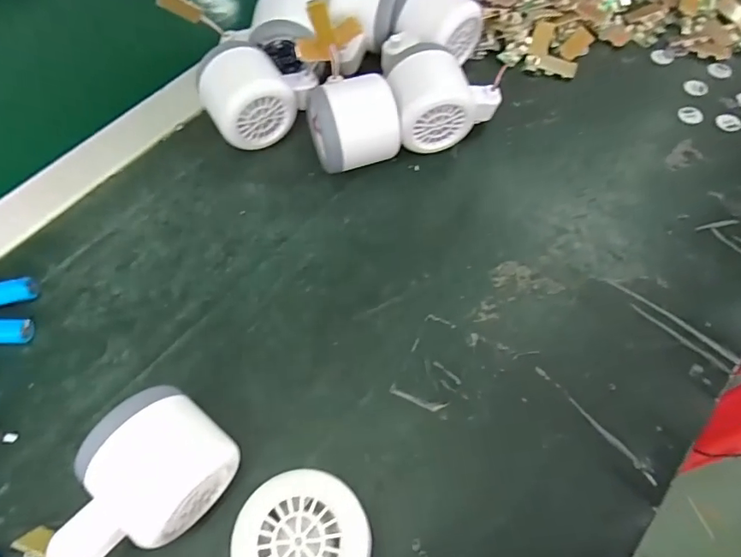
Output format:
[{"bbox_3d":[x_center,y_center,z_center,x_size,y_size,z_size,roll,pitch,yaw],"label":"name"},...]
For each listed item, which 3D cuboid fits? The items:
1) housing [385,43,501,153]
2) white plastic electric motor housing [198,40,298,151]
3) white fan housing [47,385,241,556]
[{"bbox_3d":[0.055,-0.127,0.356,0.078,0.064,0.047,-9,63,-4],"label":"housing"},{"bbox_3d":[-0.088,-0.129,0.359,0.058,0.062,0.045,-24,65,-12],"label":"white plastic electric motor housing"},{"bbox_3d":[-0.111,0.102,0.245,0.054,0.053,0.083,34,68,16],"label":"white fan housing"}]

